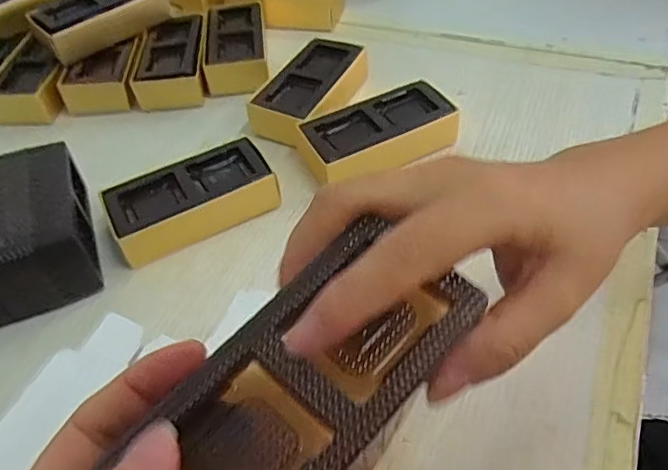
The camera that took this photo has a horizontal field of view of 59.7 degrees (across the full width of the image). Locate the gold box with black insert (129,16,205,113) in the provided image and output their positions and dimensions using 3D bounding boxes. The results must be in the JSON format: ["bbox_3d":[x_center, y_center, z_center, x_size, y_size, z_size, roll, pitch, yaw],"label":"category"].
[{"bbox_3d":[-0.148,-0.162,0.546,0.060,0.038,0.112,-5,47,0],"label":"gold box with black insert"}]

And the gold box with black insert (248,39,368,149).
[{"bbox_3d":[-0.022,-0.123,0.497,0.062,0.033,0.115,20,52,22],"label":"gold box with black insert"}]

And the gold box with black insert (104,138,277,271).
[{"bbox_3d":[-0.099,-0.024,0.410,0.113,0.033,0.060,-22,49,-15],"label":"gold box with black insert"}]

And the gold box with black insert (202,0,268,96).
[{"bbox_3d":[-0.093,-0.182,0.556,0.054,0.034,0.122,-7,47,-2],"label":"gold box with black insert"}]

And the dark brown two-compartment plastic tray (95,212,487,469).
[{"bbox_3d":[-0.008,0.042,0.157,0.050,0.016,0.103,29,55,27],"label":"dark brown two-compartment plastic tray"}]

